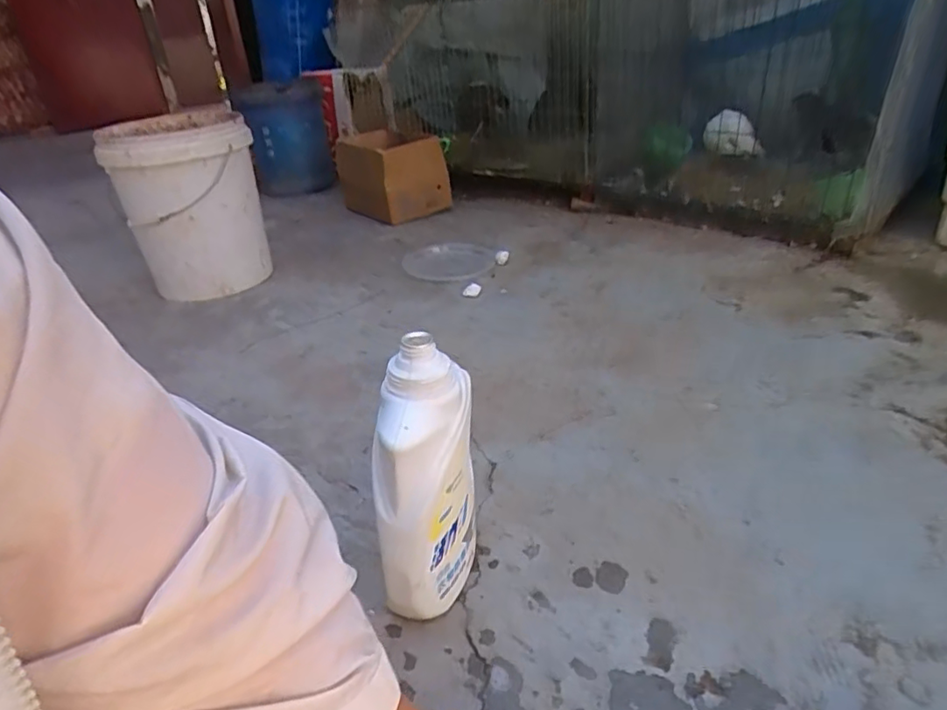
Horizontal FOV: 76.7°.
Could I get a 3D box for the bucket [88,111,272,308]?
[{"bbox_3d":[-0.614,-0.319,1.314,0.272,0.362,0.278,-17,31,-22],"label":"bucket"}]

